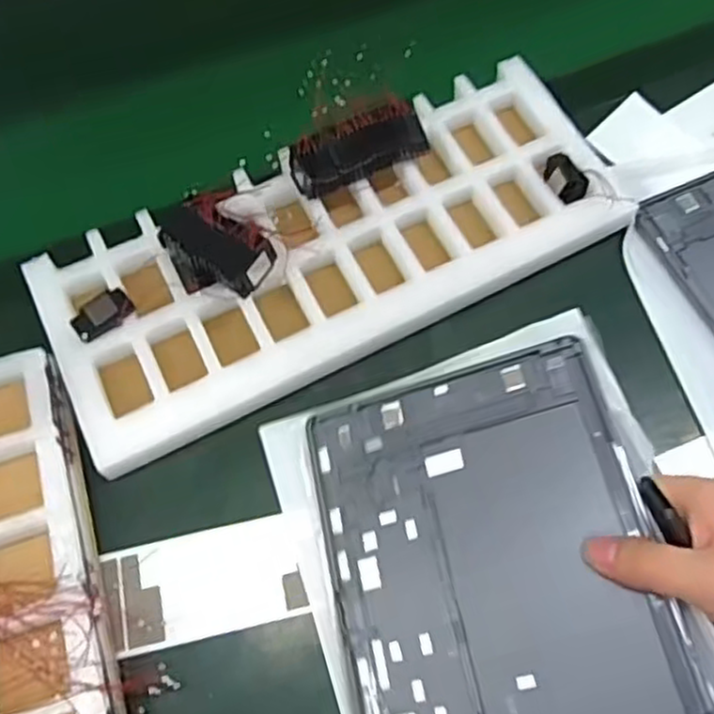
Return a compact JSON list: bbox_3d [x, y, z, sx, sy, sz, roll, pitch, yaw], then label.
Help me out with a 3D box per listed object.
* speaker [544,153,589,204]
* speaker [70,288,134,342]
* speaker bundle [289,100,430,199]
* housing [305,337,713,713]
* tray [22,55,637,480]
[{"bbox_3d":[0.140,-0.124,0.494,0.020,0.017,0.040,-15,50,-5],"label":"speaker"},{"bbox_3d":[-0.157,-0.026,0.450,0.037,0.009,0.021,-36,68,-15],"label":"speaker"},{"bbox_3d":[0.002,-0.136,0.486,0.090,0.033,0.034,-21,65,-9],"label":"speaker bundle"},{"bbox_3d":[0.071,0.126,0.371,0.165,0.007,0.252,-18,63,12],"label":"housing"},{"bbox_3d":[-0.014,-0.071,0.482,0.369,0.034,0.149,-25,65,-10],"label":"tray"}]

